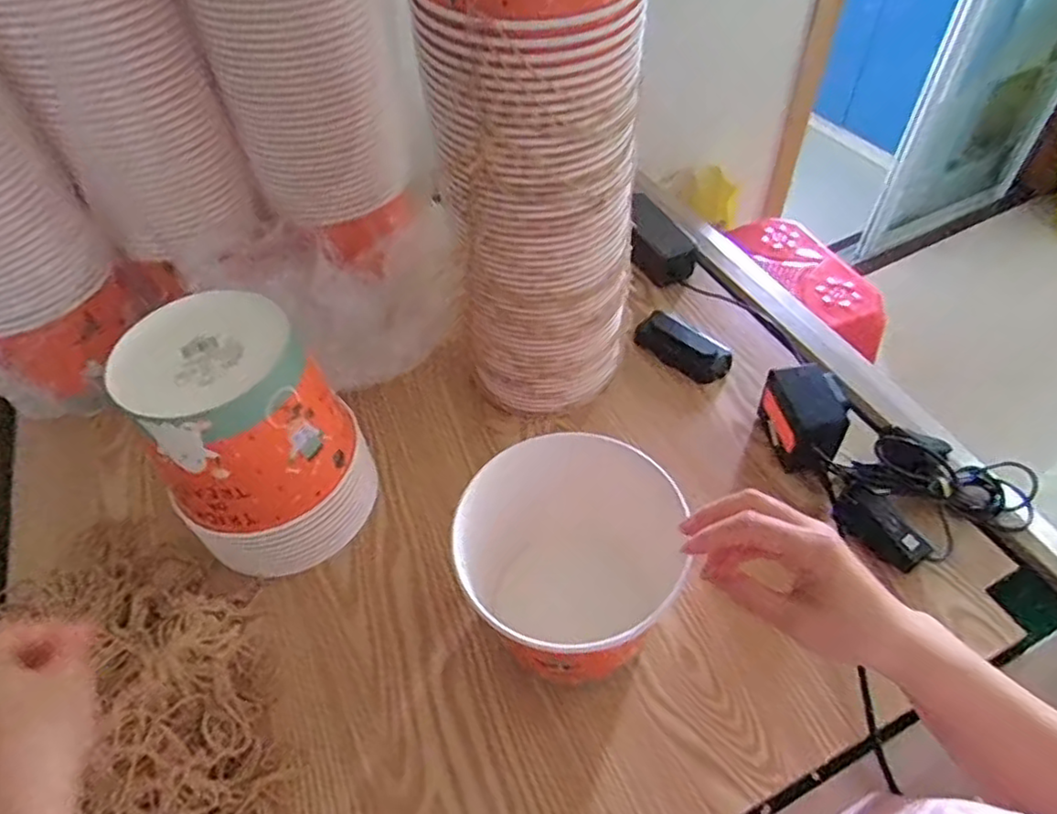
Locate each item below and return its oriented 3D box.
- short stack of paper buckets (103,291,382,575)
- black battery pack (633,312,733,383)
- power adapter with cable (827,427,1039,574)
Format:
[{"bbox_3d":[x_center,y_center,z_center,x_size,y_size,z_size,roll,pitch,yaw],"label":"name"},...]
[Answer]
[{"bbox_3d":[-0.224,0.027,0.546,0.151,0.204,0.142,-25,54,-16],"label":"short stack of paper buckets"},{"bbox_3d":[0.169,-0.068,0.712,0.109,0.034,0.040,33,60,26],"label":"black battery pack"},{"bbox_3d":[0.359,0.071,0.574,0.175,0.049,0.132,-28,55,-18],"label":"power adapter with cable"}]

